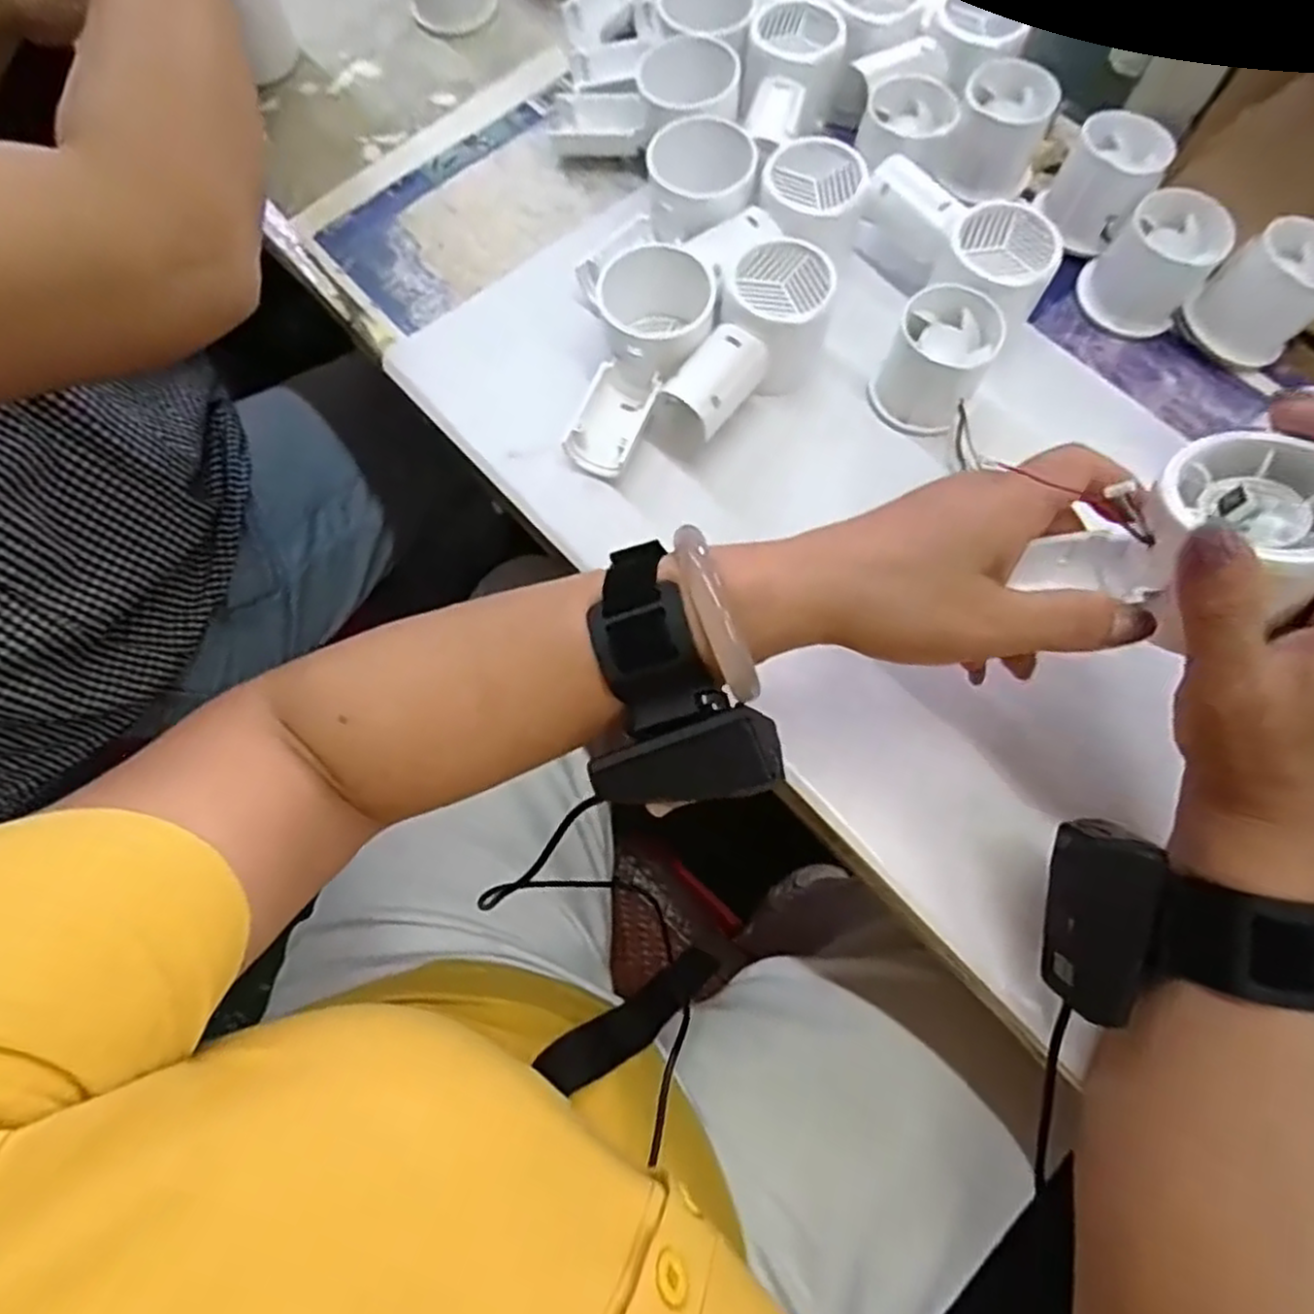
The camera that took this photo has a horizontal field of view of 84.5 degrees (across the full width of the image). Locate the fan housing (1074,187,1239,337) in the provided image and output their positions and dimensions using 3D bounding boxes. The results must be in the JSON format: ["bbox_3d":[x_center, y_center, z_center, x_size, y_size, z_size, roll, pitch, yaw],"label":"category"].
[{"bbox_3d":[0.273,-0.217,0.399,0.055,0.049,0.051,35,76,11],"label":"fan housing"}]

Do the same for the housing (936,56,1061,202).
[{"bbox_3d":[0.201,-0.306,0.427,0.053,0.046,0.059,22,73,7],"label":"housing"}]

